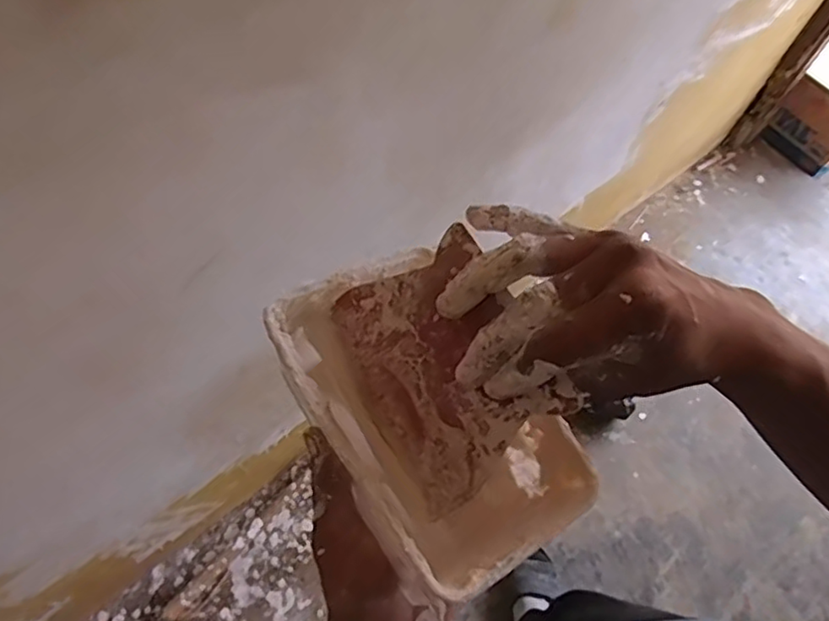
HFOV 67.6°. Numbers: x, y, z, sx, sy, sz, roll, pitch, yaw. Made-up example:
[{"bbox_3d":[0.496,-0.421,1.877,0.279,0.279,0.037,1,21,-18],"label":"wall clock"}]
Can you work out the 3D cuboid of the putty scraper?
[{"bbox_3d":[0.015,0.029,0.313,0.086,0.004,0.120,-33,75,19],"label":"putty scraper"}]

